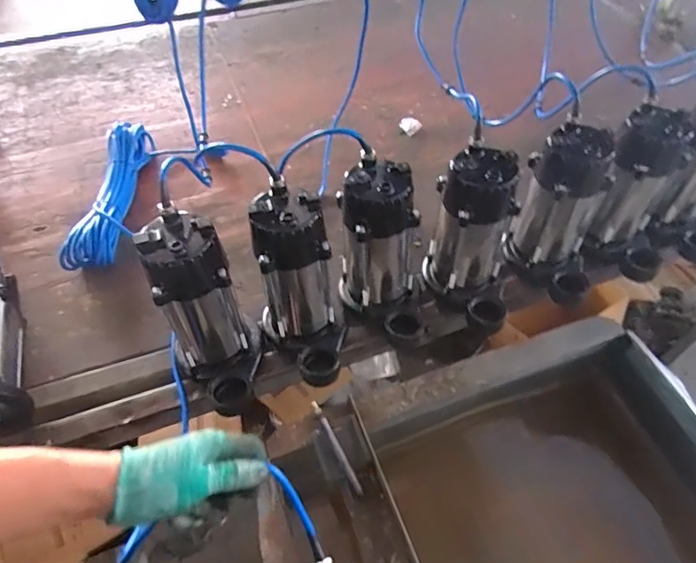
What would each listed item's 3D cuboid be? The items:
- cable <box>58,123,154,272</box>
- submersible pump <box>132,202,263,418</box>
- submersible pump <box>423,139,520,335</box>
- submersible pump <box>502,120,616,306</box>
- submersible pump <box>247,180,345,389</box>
[{"bbox_3d":[-0.425,-0.170,0.906,0.111,0.057,0.331,-4,52,-3],"label":"cable"},{"bbox_3d":[-0.171,0.048,0.630,0.110,0.236,0.156,-27,57,-19],"label":"submersible pump"},{"bbox_3d":[0.180,-0.055,0.704,0.135,0.228,0.117,14,54,10],"label":"submersible pump"},{"bbox_3d":[0.307,-0.084,0.722,0.107,0.236,0.131,2,52,1],"label":"submersible pump"},{"bbox_3d":[-0.058,0.014,0.652,0.109,0.224,0.159,-16,54,-12],"label":"submersible pump"}]

